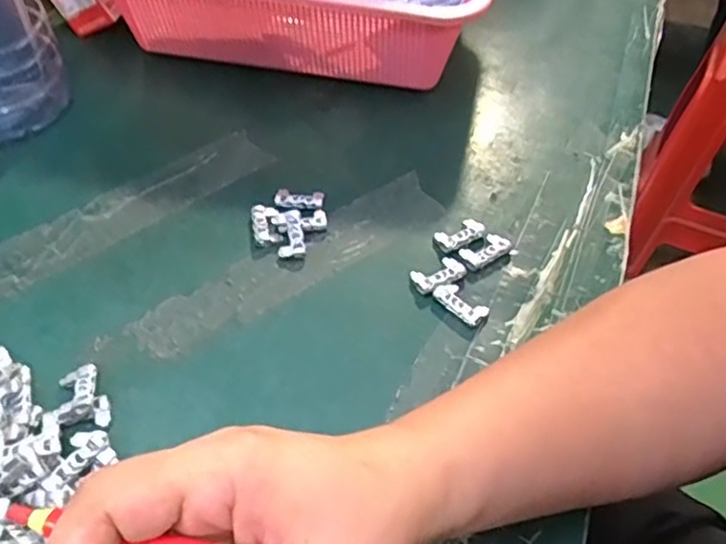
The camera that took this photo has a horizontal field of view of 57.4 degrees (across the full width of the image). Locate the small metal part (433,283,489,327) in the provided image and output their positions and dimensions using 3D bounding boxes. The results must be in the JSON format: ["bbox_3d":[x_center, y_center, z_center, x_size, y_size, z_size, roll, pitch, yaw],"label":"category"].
[{"bbox_3d":[0.055,0.017,0.370,0.030,0.006,0.015,38,57,27],"label":"small metal part"}]

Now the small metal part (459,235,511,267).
[{"bbox_3d":[0.074,-0.014,0.397,0.031,0.005,0.017,-28,55,-25],"label":"small metal part"}]

